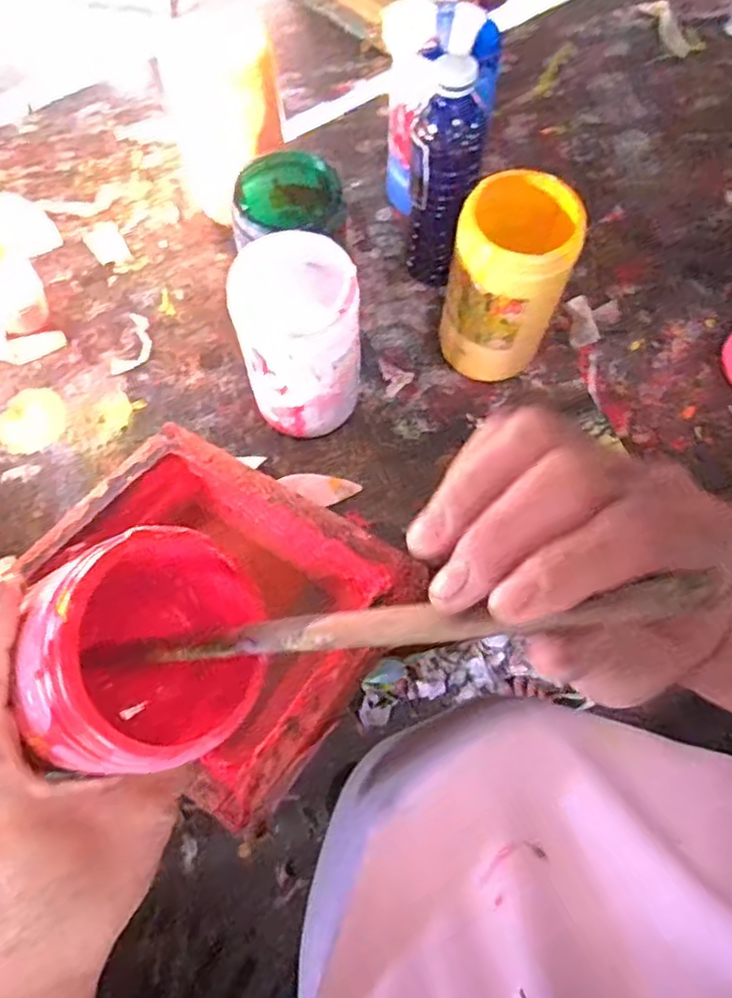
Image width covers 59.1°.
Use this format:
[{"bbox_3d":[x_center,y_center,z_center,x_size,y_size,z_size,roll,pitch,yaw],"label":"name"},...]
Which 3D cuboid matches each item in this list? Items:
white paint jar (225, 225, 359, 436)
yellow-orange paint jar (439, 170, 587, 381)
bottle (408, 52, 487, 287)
[{"bbox_3d":[-0.053,-0.121,0.535,0.093,0.171,0.087,0,71,-1],"label":"white paint jar"},{"bbox_3d":[0.119,-0.181,0.563,0.094,0.165,0.101,0,71,-1],"label":"yellow-orange paint jar"},{"bbox_3d":[0.068,-0.279,0.579,0.058,0.204,0.067,12,71,3],"label":"bottle"}]

